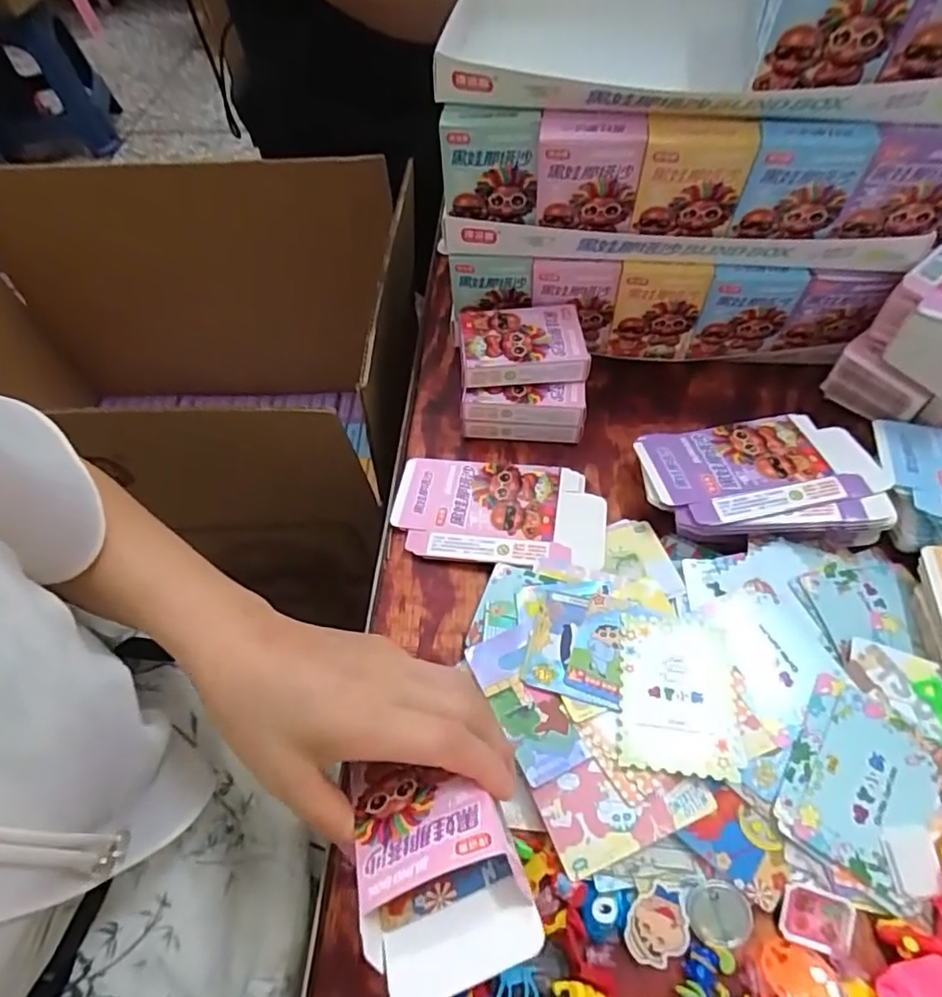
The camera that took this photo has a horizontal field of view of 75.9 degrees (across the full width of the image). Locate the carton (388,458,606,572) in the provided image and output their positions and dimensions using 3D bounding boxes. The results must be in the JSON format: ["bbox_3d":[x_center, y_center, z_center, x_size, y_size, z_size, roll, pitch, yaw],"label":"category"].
[{"bbox_3d":[0.019,0.008,0.434,0.150,0.004,0.083,5,58,7],"label":"carton"}]

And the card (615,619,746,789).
[{"bbox_3d":[0.119,0.112,0.348,0.064,0.010,0.087,6,58,8],"label":"card"}]

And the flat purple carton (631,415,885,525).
[{"bbox_3d":[0.196,-0.025,0.420,0.147,0.008,0.089,-11,52,-2],"label":"flat purple carton"}]

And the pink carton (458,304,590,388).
[{"bbox_3d":[0.039,-0.117,0.460,0.093,0.021,0.065,-4,57,1],"label":"pink carton"}]

